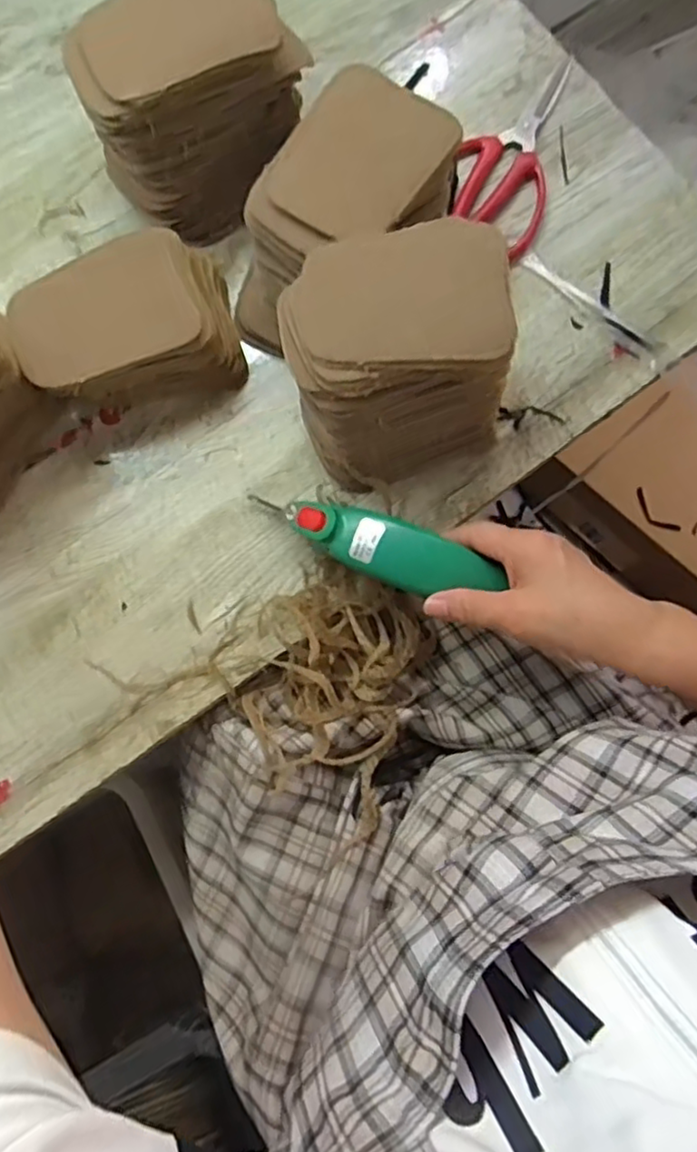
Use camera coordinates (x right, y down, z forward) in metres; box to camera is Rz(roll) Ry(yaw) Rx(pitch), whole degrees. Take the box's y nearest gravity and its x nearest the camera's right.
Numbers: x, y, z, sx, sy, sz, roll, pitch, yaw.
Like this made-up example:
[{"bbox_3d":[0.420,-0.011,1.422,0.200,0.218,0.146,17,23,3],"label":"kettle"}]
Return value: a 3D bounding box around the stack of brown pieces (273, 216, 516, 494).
[{"bbox_3d":[0.031,-0.132,0.436,0.128,0.123,0.106,-19,80,-3],"label":"stack of brown pieces"}]

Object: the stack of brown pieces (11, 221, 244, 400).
[{"bbox_3d":[-0.149,-0.168,0.472,0.138,0.064,0.092,-15,80,-2],"label":"stack of brown pieces"}]

